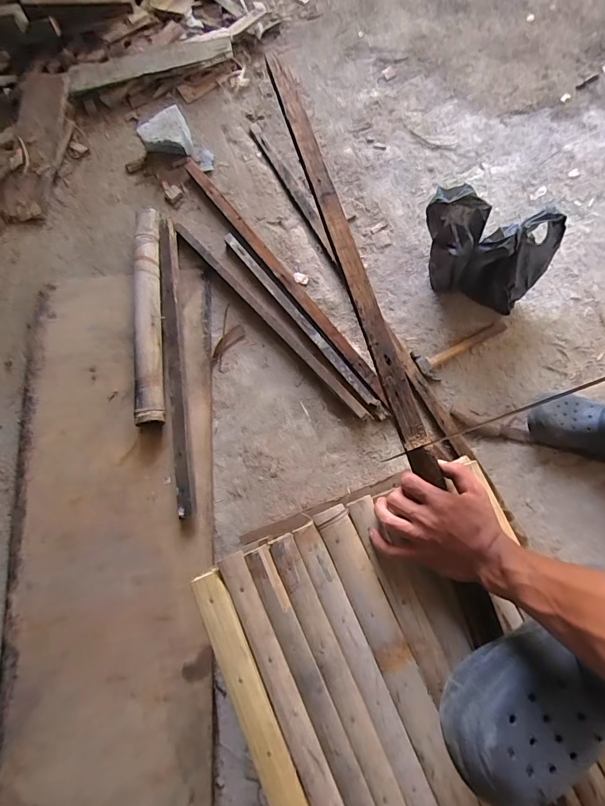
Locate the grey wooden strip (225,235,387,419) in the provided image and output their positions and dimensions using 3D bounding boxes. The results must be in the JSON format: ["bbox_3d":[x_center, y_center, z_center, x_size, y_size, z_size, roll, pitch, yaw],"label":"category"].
[{"bbox_3d":[-0.001,-0.200,0.961,0.036,0.030,0.598,-39,80,-7],"label":"grey wooden strip"}]

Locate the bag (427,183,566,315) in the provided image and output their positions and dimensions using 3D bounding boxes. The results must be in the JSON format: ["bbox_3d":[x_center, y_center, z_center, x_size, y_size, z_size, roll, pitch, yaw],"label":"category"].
[{"bbox_3d":[0.417,-0.344,0.916,0.286,0.227,0.125,15,78,7],"label":"bag"}]

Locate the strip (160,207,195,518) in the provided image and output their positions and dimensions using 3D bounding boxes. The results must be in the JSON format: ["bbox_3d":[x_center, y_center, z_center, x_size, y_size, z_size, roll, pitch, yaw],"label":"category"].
[{"bbox_3d":[-0.297,-0.107,0.936,0.046,0.039,0.735,-7,76,-2],"label":"strip"}]

